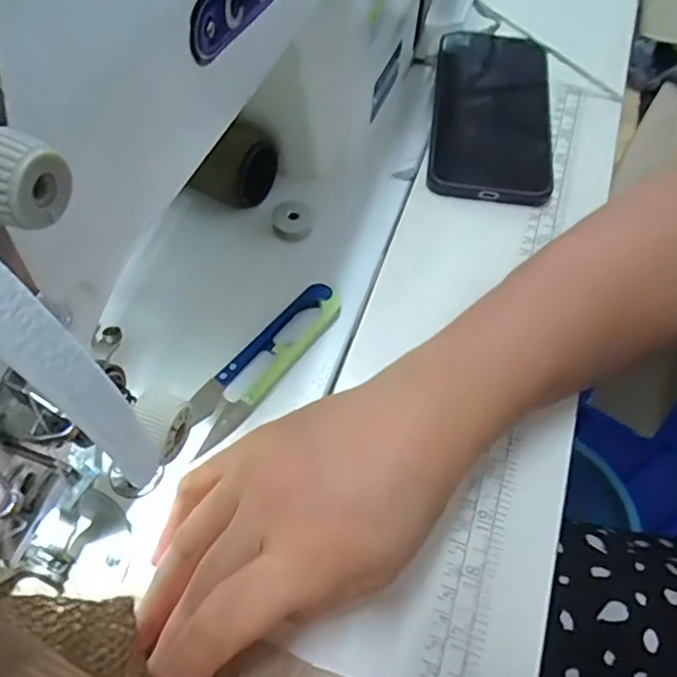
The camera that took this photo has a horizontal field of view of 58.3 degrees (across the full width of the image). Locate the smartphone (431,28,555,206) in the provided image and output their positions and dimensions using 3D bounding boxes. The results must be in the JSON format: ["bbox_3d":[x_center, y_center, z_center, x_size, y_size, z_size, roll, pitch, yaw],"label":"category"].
[{"bbox_3d":[0.107,-0.158,0.422,0.080,0.014,0.163,7,61,3],"label":"smartphone"}]

